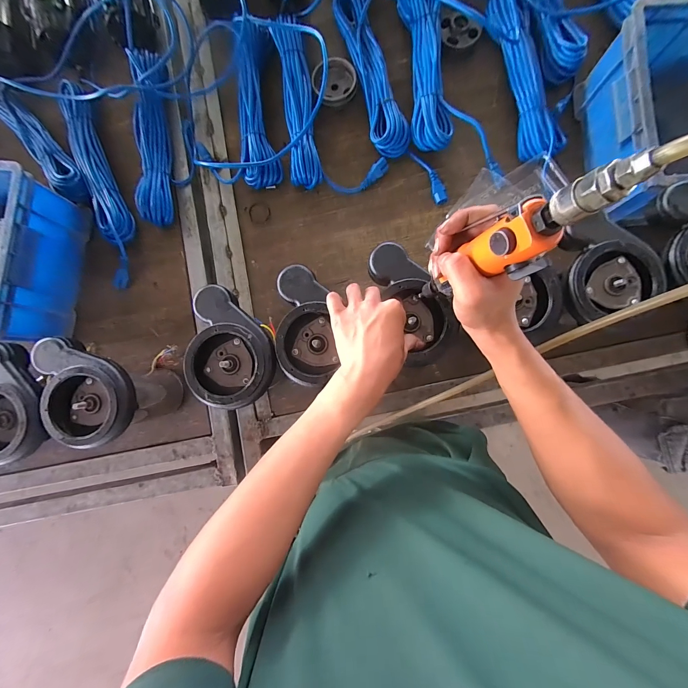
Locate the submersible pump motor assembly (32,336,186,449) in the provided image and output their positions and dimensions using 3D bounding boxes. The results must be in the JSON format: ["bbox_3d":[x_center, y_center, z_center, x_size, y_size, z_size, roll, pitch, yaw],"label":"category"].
[{"bbox_3d":[-0.361,0.071,0.517,0.126,0.188,0.160,-12,84,3],"label":"submersible pump motor assembly"}]

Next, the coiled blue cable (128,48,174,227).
[{"bbox_3d":[-0.381,-0.406,0.613,0.066,0.059,0.351,-5,85,4],"label":"coiled blue cable"}]

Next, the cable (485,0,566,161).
[{"bbox_3d":[0.343,-0.509,0.585,0.077,0.044,0.334,-13,84,3],"label":"cable"}]

